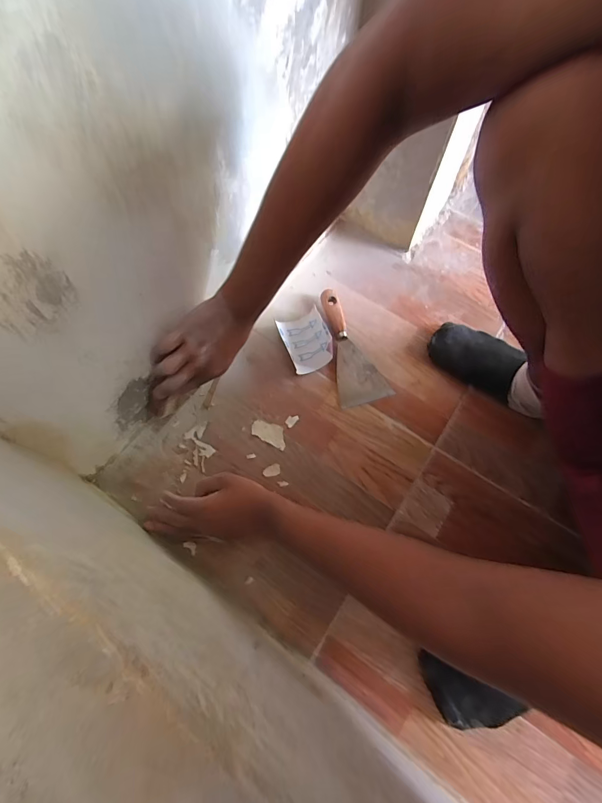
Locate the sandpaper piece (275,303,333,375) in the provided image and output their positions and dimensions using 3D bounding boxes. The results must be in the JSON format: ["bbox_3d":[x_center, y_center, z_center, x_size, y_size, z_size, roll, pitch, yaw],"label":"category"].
[{"bbox_3d":[0.009,-0.102,0.582,0.069,0.032,0.100,-21,69,-10],"label":"sandpaper piece"}]

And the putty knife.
[{"bbox_3d":[0.076,-0.093,0.587,0.082,0.025,0.196,-15,68,-8],"label":"putty knife"}]

